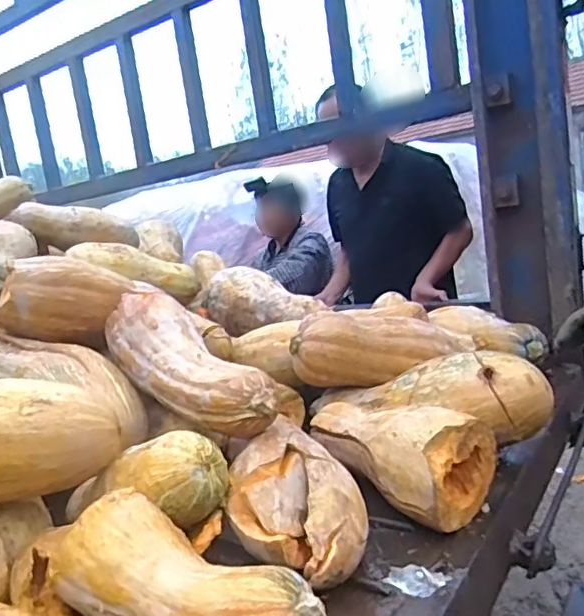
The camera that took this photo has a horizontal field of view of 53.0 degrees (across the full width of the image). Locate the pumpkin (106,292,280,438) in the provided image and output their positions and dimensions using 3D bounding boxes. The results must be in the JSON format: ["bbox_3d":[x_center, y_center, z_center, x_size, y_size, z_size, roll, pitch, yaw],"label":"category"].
[{"bbox_3d":[-0.145,0.073,0.794,0.104,0.094,0.342,-15,32,-40],"label":"pumpkin"}]

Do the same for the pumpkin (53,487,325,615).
[{"bbox_3d":[-0.099,0.244,0.520,0.266,0.092,0.087,-1,11,33],"label":"pumpkin"}]

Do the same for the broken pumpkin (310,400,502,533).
[{"bbox_3d":[0.125,0.171,0.741,0.122,0.113,0.246,-13,11,-34],"label":"broken pumpkin"}]

